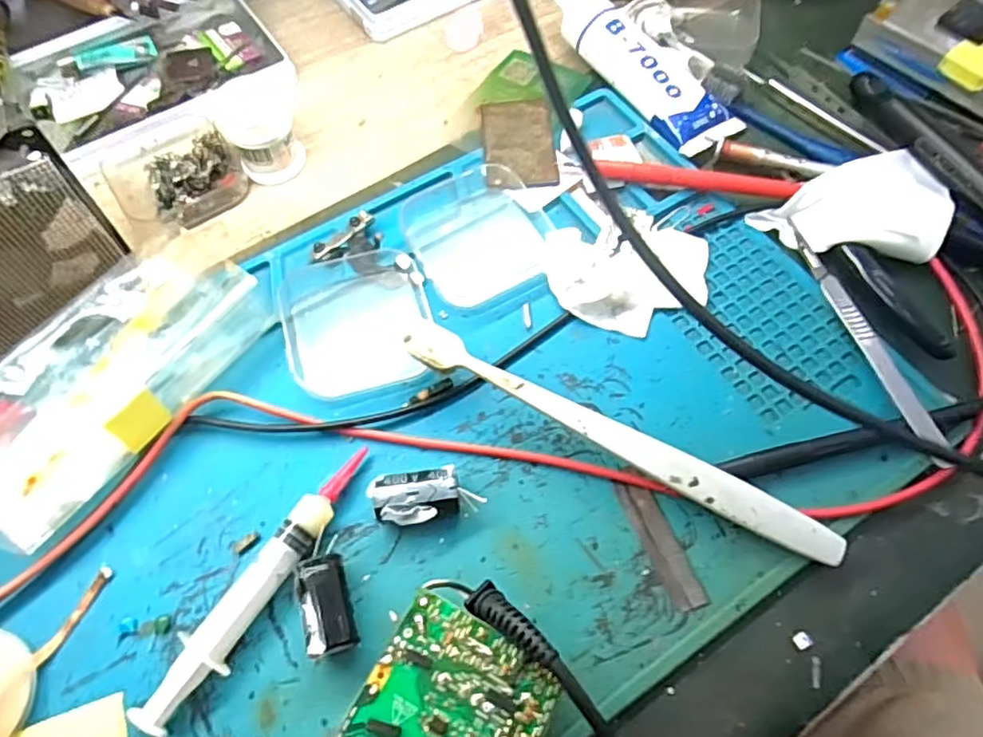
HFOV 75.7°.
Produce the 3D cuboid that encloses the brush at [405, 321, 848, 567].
[{"bbox_3d":[0.048,0.029,0.248,0.180,0.026,0.016,26,66,13],"label":"brush"}]

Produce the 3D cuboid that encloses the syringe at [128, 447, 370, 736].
[{"bbox_3d":[-0.082,0.078,0.233,0.018,0.015,0.112,33,68,16],"label":"syringe"}]

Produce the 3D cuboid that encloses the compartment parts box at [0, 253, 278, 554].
[{"bbox_3d":[-0.157,0.006,0.259,0.059,0.035,0.131,33,68,16],"label":"compartment parts box"}]

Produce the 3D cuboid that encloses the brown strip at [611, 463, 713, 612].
[{"bbox_3d":[0.064,0.064,0.242,0.013,0.004,0.056,-20,64,-9],"label":"brown strip"}]

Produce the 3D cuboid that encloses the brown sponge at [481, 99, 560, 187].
[{"bbox_3d":[0.014,-0.118,0.333,0.036,0.005,0.058,-4,63,-1],"label":"brown sponge"}]

